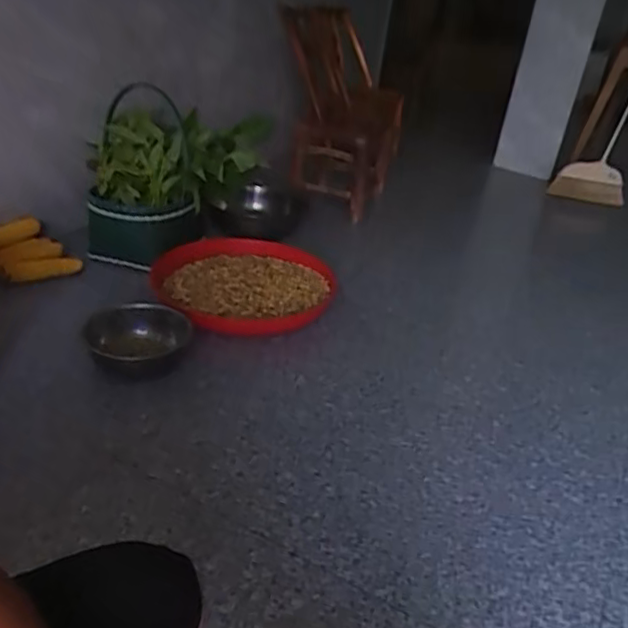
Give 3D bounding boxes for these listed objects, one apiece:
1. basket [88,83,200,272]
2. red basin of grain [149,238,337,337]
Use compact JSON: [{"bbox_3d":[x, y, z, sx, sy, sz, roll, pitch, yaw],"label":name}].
[{"bbox_3d":[-0.418,-0.316,1.494,0.236,0.369,0.203,-6,32,-21],"label":"basket"},{"bbox_3d":[-0.166,-0.077,1.494,0.421,0.081,0.359,1,30,-8],"label":"red basin of grain"}]

